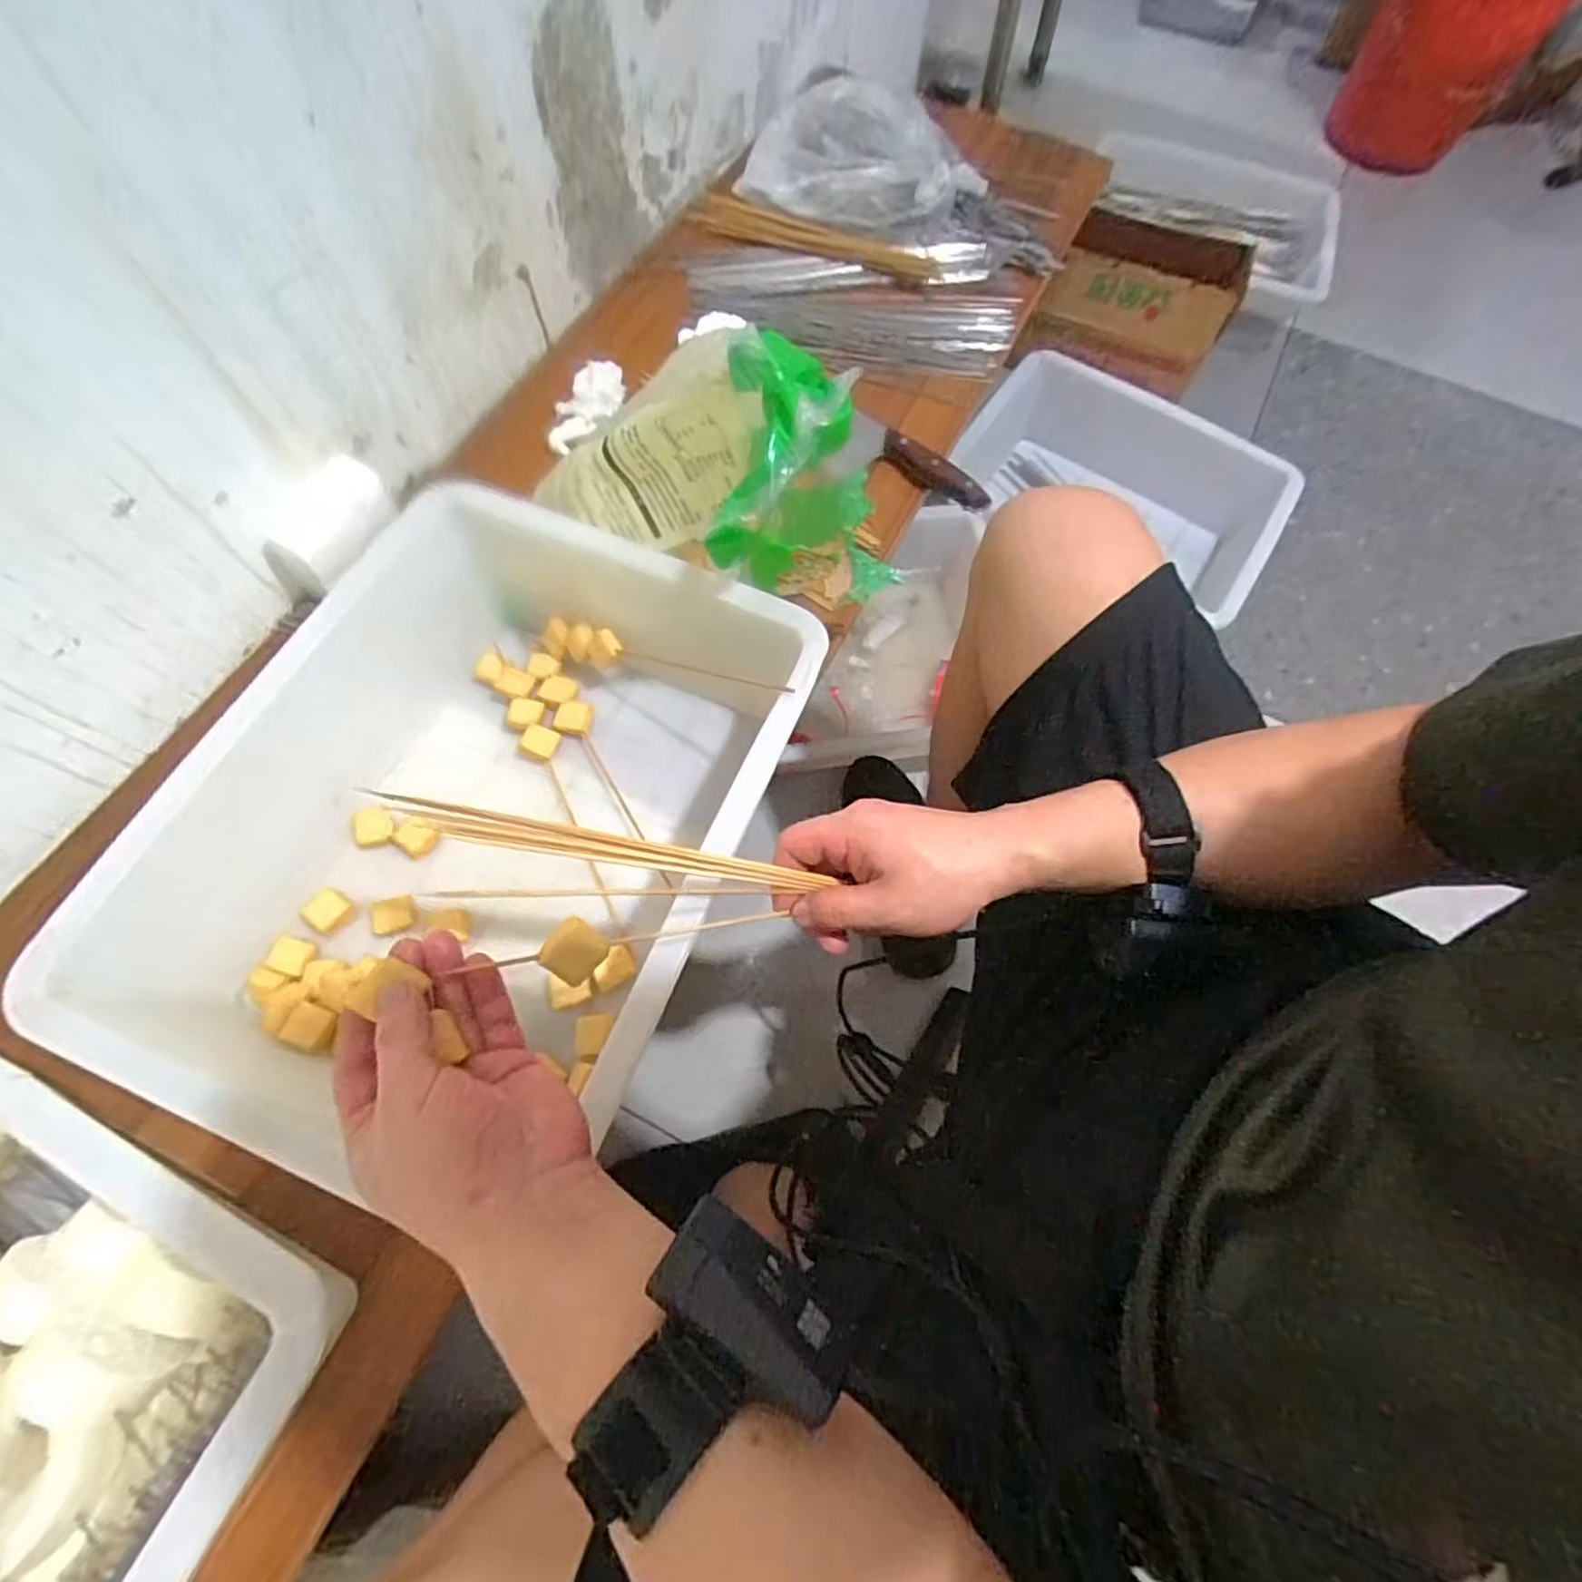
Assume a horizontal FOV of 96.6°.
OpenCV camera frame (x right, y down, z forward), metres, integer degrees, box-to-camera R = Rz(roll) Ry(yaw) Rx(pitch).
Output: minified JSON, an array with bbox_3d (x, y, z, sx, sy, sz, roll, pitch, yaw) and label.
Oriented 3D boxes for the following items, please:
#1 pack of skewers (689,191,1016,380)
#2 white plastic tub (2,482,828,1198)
[{"bbox_3d":[0.065,-0.558,0.785,0.364,0.040,0.203,11,68,2],"label":"pack of skewers"},{"bbox_3d":[-0.214,0.010,0.480,0.292,0.134,0.407,25,69,8],"label":"white plastic tub"}]

